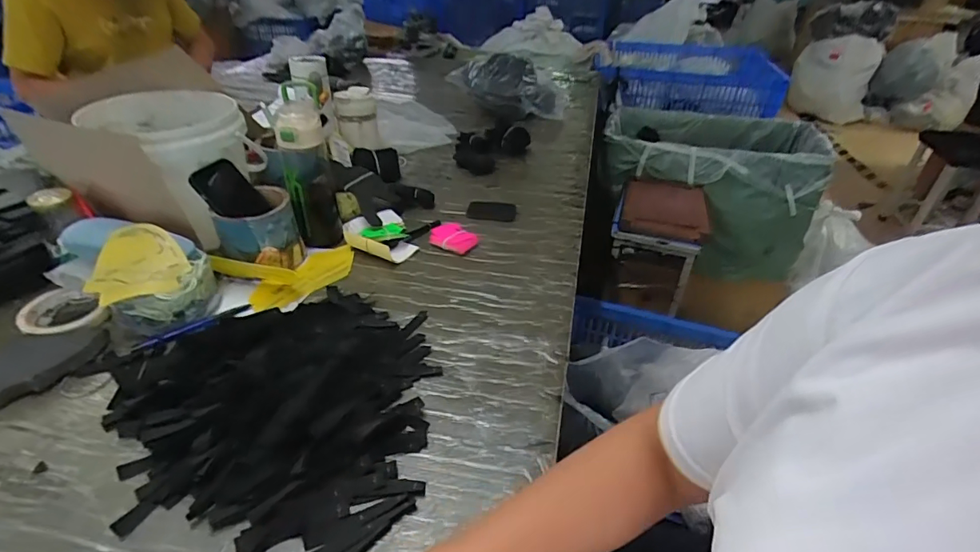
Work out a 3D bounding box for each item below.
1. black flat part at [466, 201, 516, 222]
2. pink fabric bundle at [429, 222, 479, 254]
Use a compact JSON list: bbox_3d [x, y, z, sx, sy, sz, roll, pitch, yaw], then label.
[{"bbox_3d":[0.003,-0.124,0.904,0.088,0.004,0.077,3,35,2],"label":"black flat part"},{"bbox_3d":[-0.060,-0.067,0.812,0.078,0.015,0.061,21,39,24],"label":"pink fabric bundle"}]

